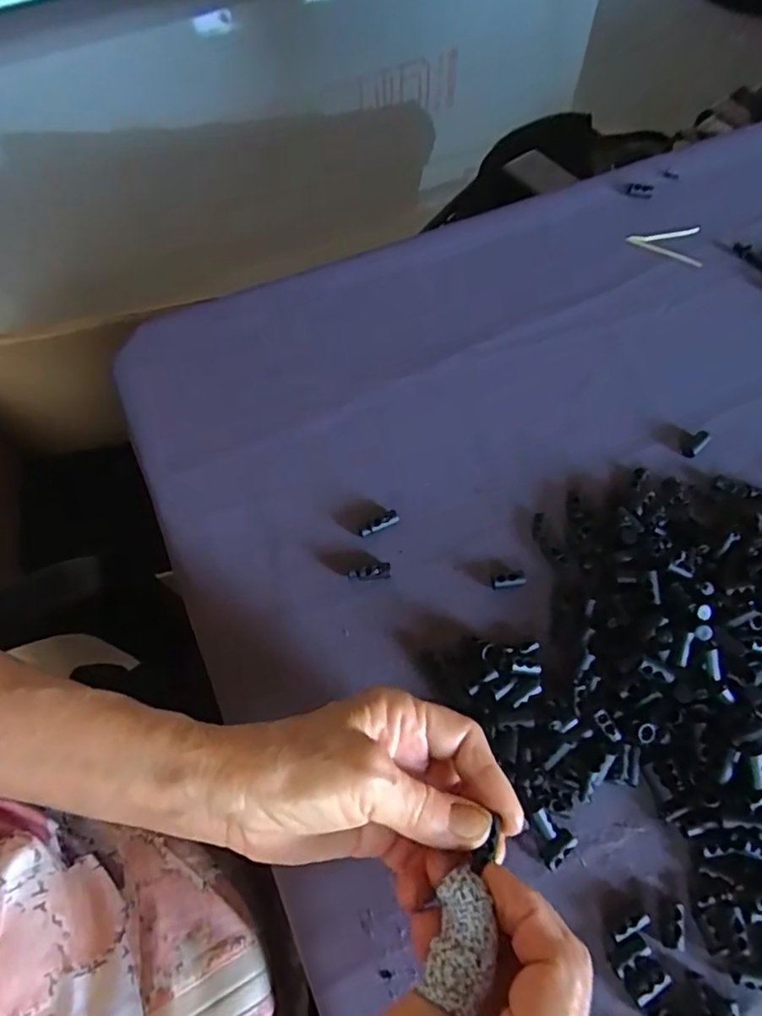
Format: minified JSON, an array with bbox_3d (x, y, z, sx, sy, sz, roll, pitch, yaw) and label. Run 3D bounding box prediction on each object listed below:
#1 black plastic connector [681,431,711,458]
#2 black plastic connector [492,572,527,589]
[{"bbox_3d":[0.194,-0.039,0.384,0.022,0.004,0.009,-40,70,-19],"label":"black plastic connector"},{"bbox_3d":[0.073,0.041,0.352,0.019,0.006,0.008,-4,63,-3],"label":"black plastic connector"}]

